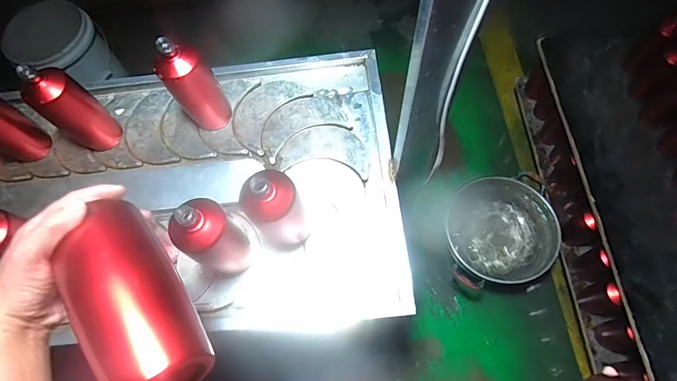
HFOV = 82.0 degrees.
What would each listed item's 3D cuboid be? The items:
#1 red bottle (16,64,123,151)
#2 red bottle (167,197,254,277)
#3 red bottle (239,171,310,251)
[{"bbox_3d":[-0.496,-0.144,0.726,0.084,0.186,0.060,-13,70,-3],"label":"red bottle"},{"bbox_3d":[-0.186,0.077,0.598,0.074,0.202,0.060,-37,72,-11],"label":"red bottle"},{"bbox_3d":[-0.091,0.039,0.607,0.074,0.212,0.068,-1,70,2],"label":"red bottle"}]

